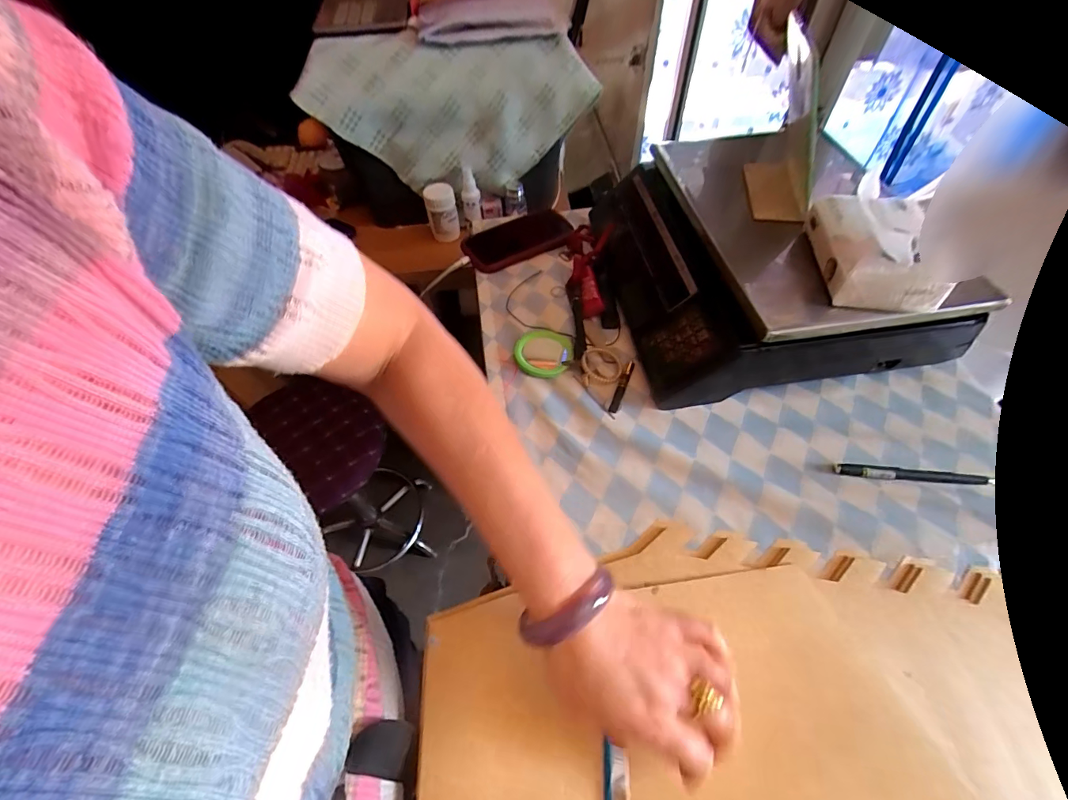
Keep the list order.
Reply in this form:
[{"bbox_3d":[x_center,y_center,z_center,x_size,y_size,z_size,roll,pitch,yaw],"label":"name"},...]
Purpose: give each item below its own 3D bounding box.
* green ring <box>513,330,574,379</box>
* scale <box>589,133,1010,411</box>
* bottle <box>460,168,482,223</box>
[{"bbox_3d":[0.011,-0.057,0.517,0.065,0.012,0.072,11,55,9],"label":"green ring"},{"bbox_3d":[0.247,-0.179,0.536,0.300,0.117,0.370,-9,54,-5],"label":"scale"},{"bbox_3d":[-0.115,-0.373,0.824,0.032,0.086,0.028,-12,55,-5],"label":"bottle"}]

